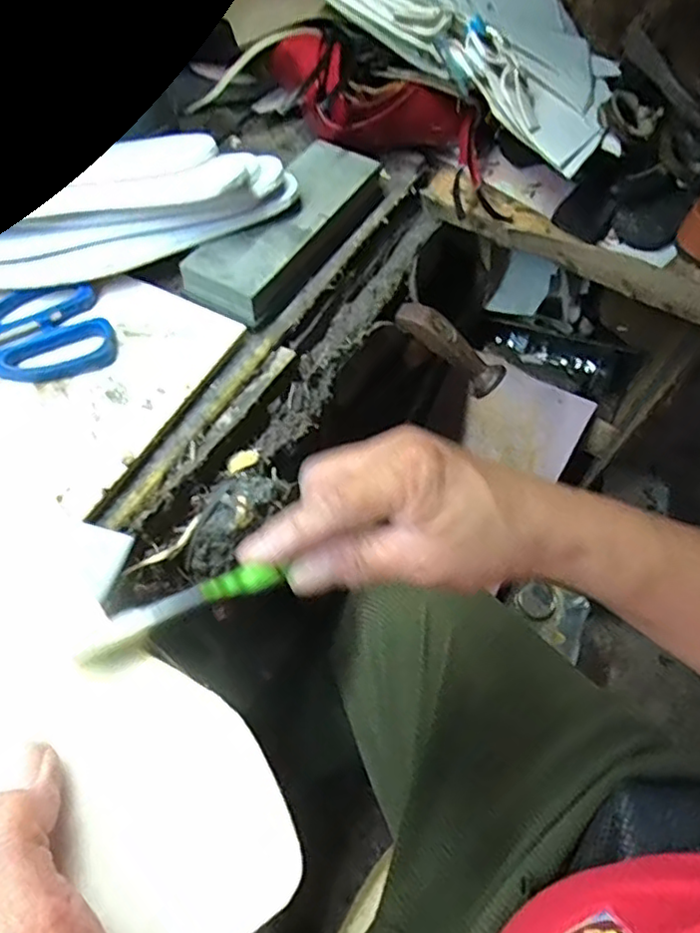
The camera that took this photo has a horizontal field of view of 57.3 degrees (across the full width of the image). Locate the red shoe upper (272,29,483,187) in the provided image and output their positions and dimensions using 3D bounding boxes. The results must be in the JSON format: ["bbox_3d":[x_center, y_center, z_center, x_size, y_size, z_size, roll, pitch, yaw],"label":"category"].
[{"bbox_3d":[0.026,-0.296,0.538,0.183,0.060,0.082,14,57,-15],"label":"red shoe upper"}]

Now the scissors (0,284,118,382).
[{"bbox_3d":[-0.243,-0.078,0.412,0.171,0.011,0.073,-14,61,-13],"label":"scissors"}]

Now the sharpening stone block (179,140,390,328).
[{"bbox_3d":[-0.041,-0.182,0.482,0.064,0.027,0.186,31,61,14],"label":"sharpening stone block"}]

